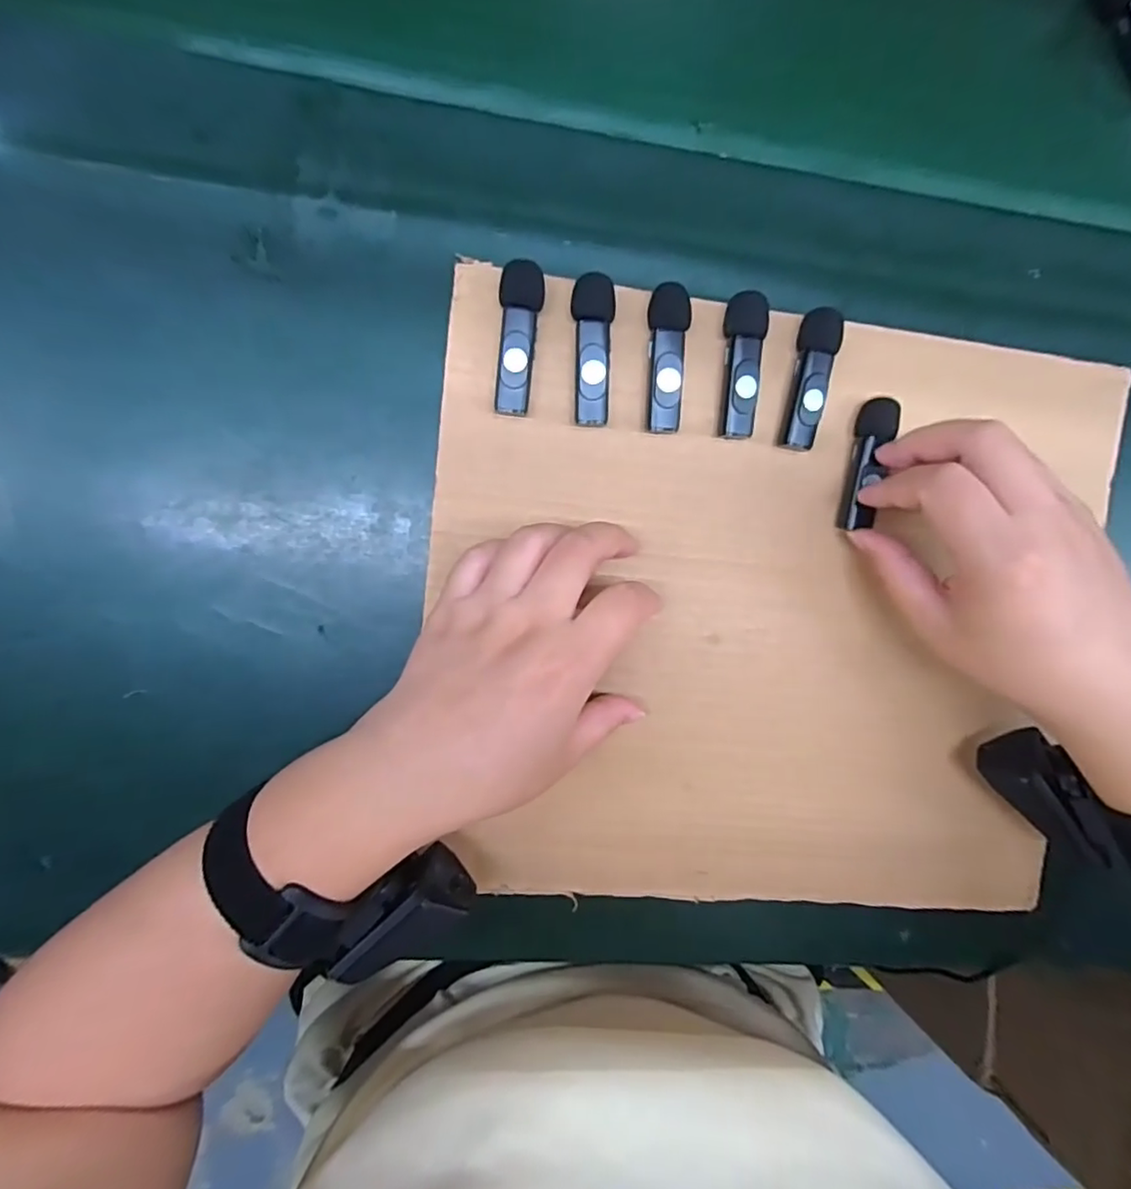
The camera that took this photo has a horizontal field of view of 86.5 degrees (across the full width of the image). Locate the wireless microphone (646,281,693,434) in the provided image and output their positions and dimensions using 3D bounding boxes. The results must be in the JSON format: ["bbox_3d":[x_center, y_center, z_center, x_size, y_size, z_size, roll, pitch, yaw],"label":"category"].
[{"bbox_3d":[0.047,-0.109,0.280,0.018,0.016,0.064,2,92,-7],"label":"wireless microphone"}]

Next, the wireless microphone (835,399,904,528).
[{"bbox_3d":[0.148,-0.064,0.294,0.015,0.012,0.063,11,96,-8],"label":"wireless microphone"}]

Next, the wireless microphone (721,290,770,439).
[{"bbox_3d":[0.083,-0.107,0.286,0.019,0.016,0.064,0,92,-6],"label":"wireless microphone"}]

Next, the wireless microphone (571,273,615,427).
[{"bbox_3d":[0.013,-0.111,0.275,0.019,0.015,0.063,-3,93,-6],"label":"wireless microphone"}]

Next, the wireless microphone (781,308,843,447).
[{"bbox_3d":[0.116,-0.102,0.289,0.017,0.018,0.062,10,91,-7],"label":"wireless microphone"}]

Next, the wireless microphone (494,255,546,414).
[{"bbox_3d":[-0.022,-0.114,0.271,0.019,0.015,0.063,7,92,-7],"label":"wireless microphone"}]

